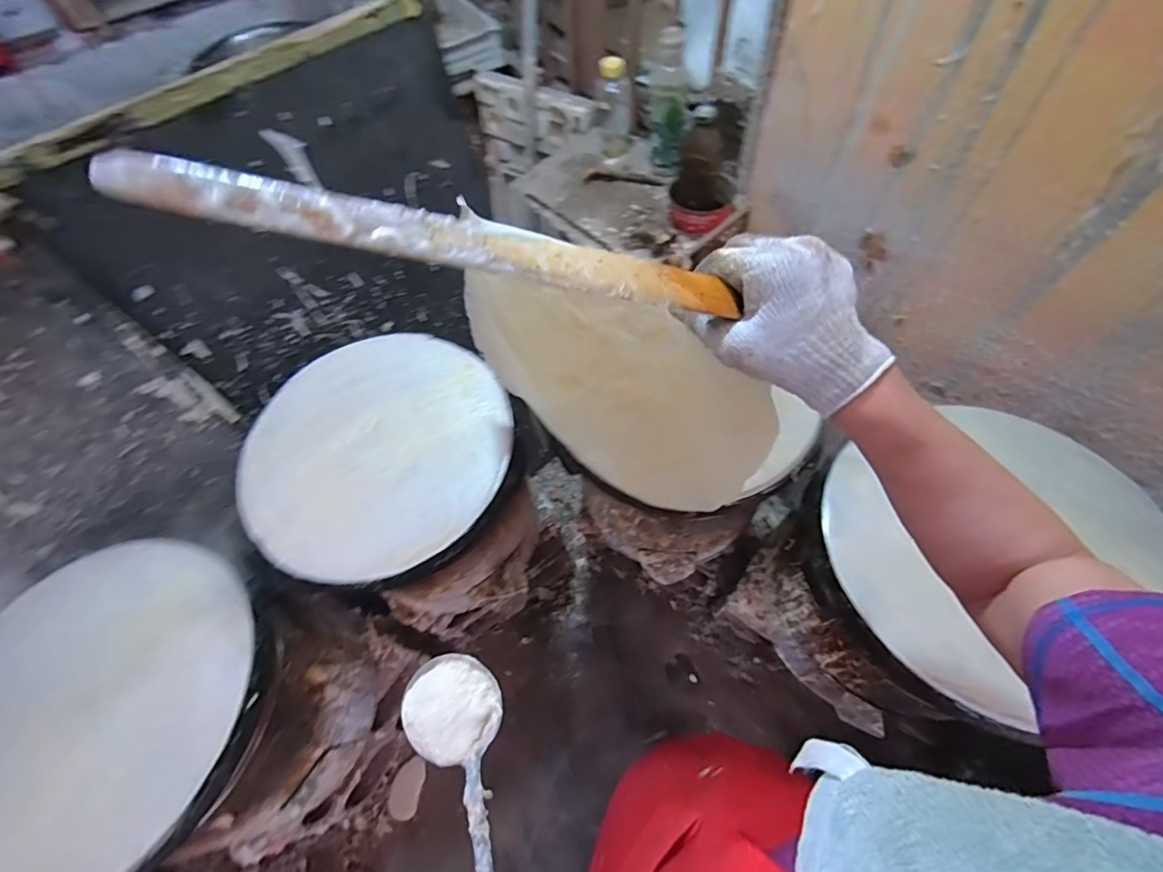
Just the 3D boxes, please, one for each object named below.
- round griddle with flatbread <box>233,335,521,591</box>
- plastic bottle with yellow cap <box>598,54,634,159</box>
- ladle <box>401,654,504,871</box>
[{"bbox_3d":[-0.296,0.015,0.709,0.387,0.047,0.368,-1,60,3],"label":"round griddle with flatbread"},{"bbox_3d":[0.071,-0.668,1.009,0.071,0.171,0.060,-1,60,3],"label":"plastic bottle with yellow cap"},{"bbox_3d":[-0.083,0.335,0.387,0.089,0.046,0.335,-22,38,-9],"label":"ladle"}]

